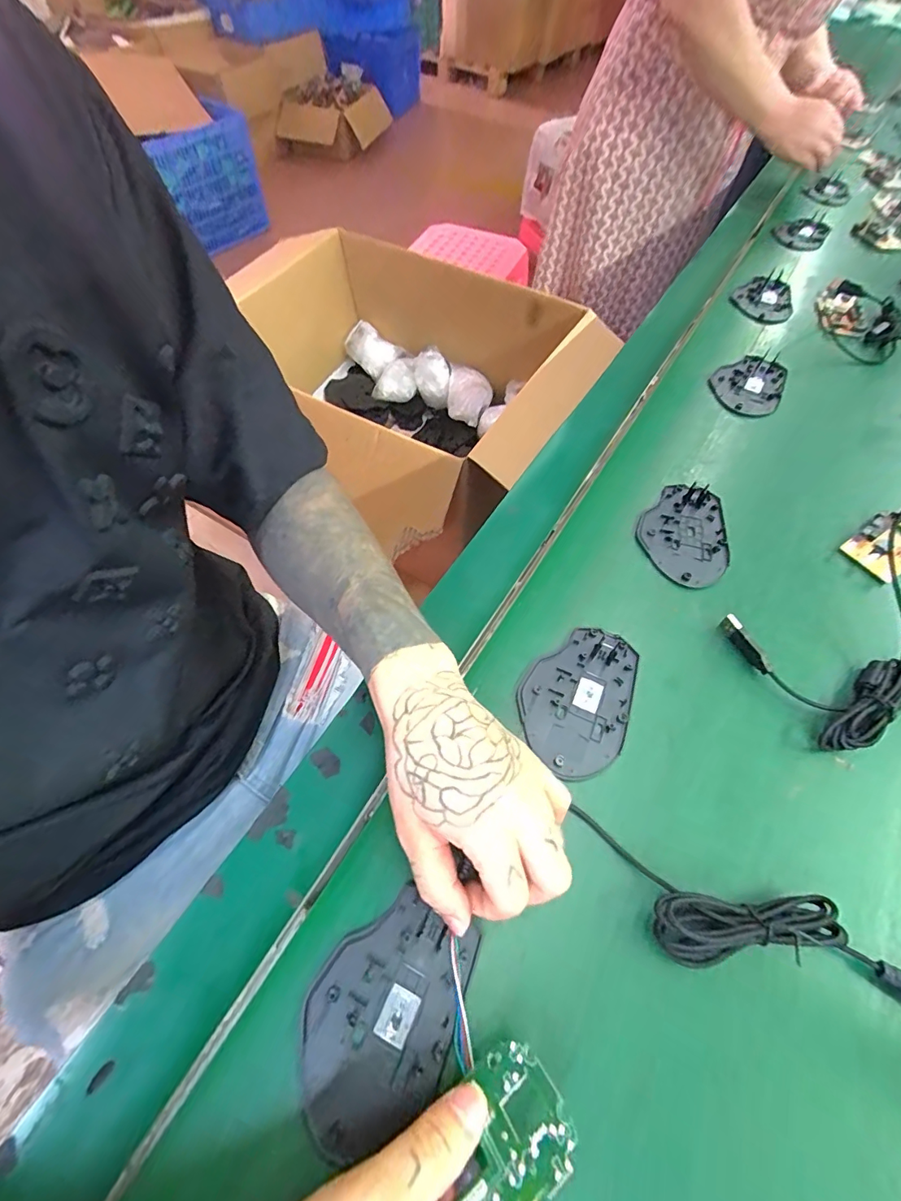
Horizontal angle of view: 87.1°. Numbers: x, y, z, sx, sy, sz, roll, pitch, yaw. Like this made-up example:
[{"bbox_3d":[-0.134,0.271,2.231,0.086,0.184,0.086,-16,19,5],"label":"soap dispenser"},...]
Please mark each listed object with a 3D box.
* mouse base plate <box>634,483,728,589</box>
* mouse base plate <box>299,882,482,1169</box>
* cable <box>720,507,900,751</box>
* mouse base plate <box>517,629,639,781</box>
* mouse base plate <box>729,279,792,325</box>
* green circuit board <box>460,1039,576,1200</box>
[{"bbox_3d":[0.200,-0.059,0.408,0.072,0.007,0.108,12,60,3],"label":"mouse base plate"},{"bbox_3d":[-0.033,0.207,0.237,0.070,0.007,0.100,31,62,13],"label":"mouse base plate"},{"bbox_3d":[0.307,0.027,0.353,0.178,0.023,0.113,-21,64,-16],"label":"cable"},{"bbox_3d":[0.088,0.064,0.327,0.071,0.004,0.106,24,61,10],"label":"mouse base plate"},{"bbox_3d":[0.423,-0.403,0.631,0.073,0.012,0.110,38,66,20],"label":"mouse base plate"},{"bbox_3d":[0.013,0.231,0.196,0.074,0.004,0.046,-35,42,-18],"label":"green circuit board"}]

